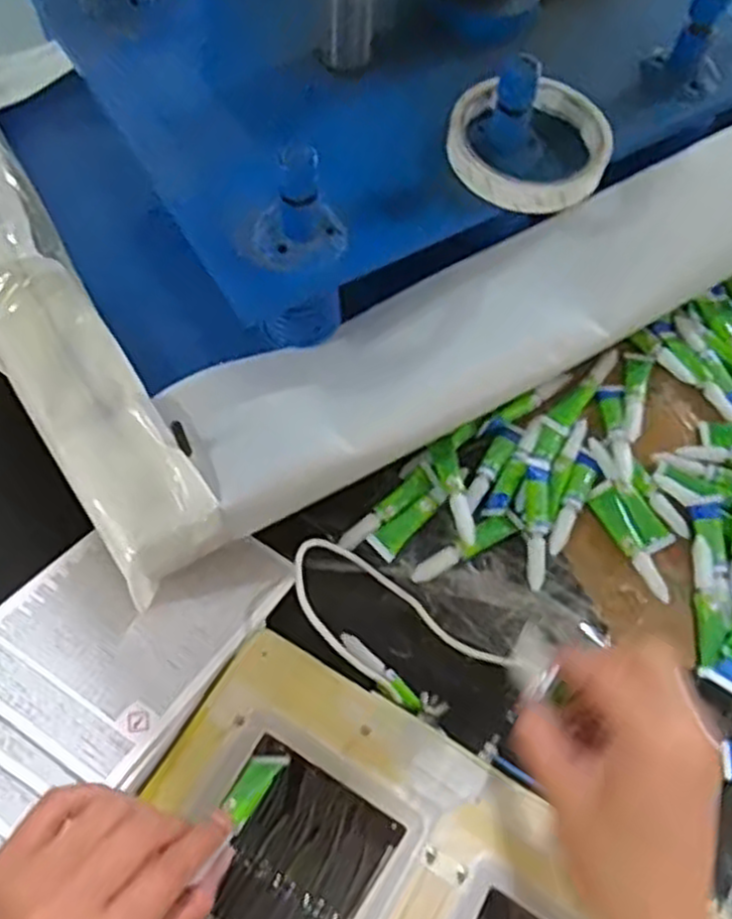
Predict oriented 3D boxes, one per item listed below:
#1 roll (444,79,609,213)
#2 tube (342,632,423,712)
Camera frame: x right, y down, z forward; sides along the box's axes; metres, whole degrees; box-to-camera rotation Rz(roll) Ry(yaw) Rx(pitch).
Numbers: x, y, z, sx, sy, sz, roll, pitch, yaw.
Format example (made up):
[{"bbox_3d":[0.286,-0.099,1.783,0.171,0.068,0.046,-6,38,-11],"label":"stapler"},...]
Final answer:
[{"bbox_3d":[0.092,-0.179,0.441,0.087,0.018,0.090,1,65,-3],"label":"roll"},{"bbox_3d":[0.009,0.124,0.455,0.012,0.012,0.063,-40,59,-20],"label":"tube"}]

